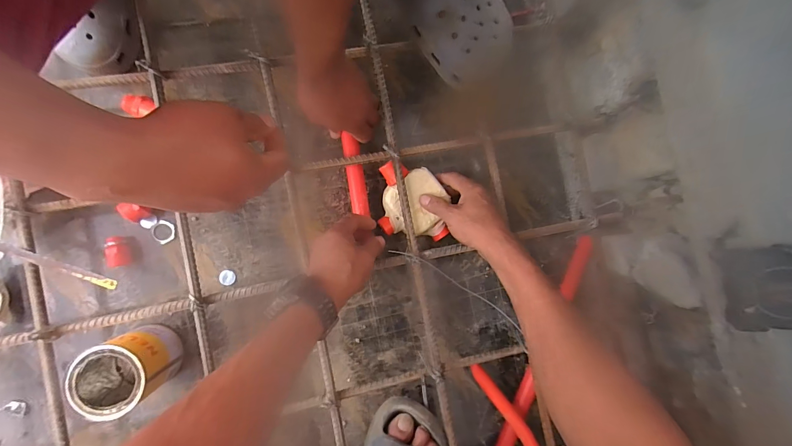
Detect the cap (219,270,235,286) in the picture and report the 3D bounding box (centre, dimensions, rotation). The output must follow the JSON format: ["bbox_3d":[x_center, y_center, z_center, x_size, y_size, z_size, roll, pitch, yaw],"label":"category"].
[{"bbox_3d":[-0.246,0.080,0.504,0.020,0.004,0.022,0,87,-9],"label":"cap"}]

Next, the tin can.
[{"bbox_3d":[-0.334,0.181,0.438,0.088,0.108,0.080,0,87,-9],"label":"tin can"}]

